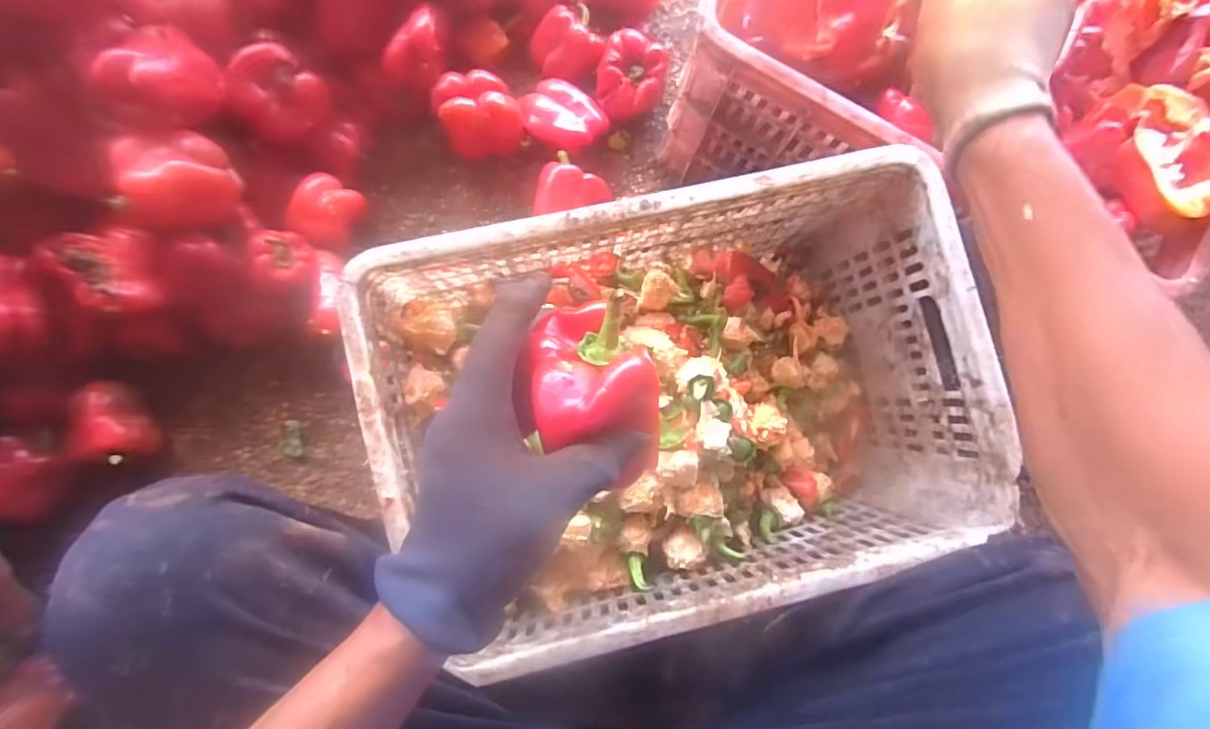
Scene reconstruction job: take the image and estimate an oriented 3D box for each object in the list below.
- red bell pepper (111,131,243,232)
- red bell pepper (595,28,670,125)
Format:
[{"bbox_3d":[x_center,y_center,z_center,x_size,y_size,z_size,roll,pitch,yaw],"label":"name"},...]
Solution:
[{"bbox_3d":[-0.451,-0.188,0.588,0.102,0.067,0.086,-16,86,-7],"label":"red bell pepper"},{"bbox_3d":[0.033,-0.363,0.723,0.085,0.081,0.089,1,84,-6],"label":"red bell pepper"}]

